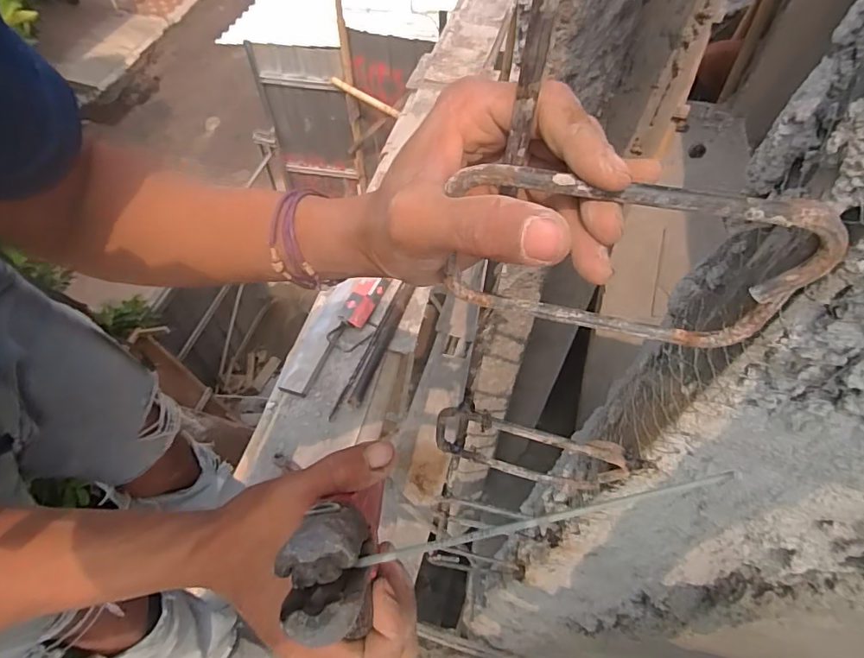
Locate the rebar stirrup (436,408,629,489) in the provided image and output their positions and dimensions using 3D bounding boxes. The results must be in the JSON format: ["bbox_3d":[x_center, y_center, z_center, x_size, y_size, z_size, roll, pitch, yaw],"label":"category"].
[{"bbox_3d":[0.075,0.100,0.407,0.144,0.091,0.013,13,57,8],"label":"rebar stirrup"}]

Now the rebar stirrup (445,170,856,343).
[{"bbox_3d":[0.079,-0.027,0.214,0.138,0.089,0.009,13,57,8],"label":"rebar stirrup"}]

